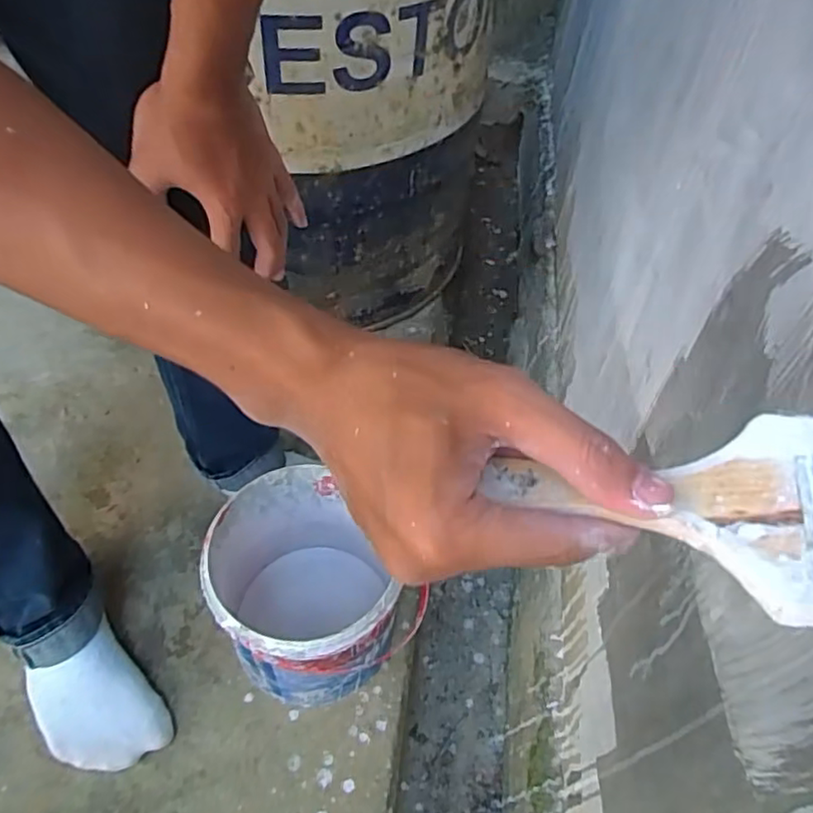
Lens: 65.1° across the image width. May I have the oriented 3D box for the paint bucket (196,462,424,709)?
[{"bbox_3d":[-0.098,0.186,0.649,0.175,0.185,0.188,-20,55,-17],"label":"paint bucket"}]

